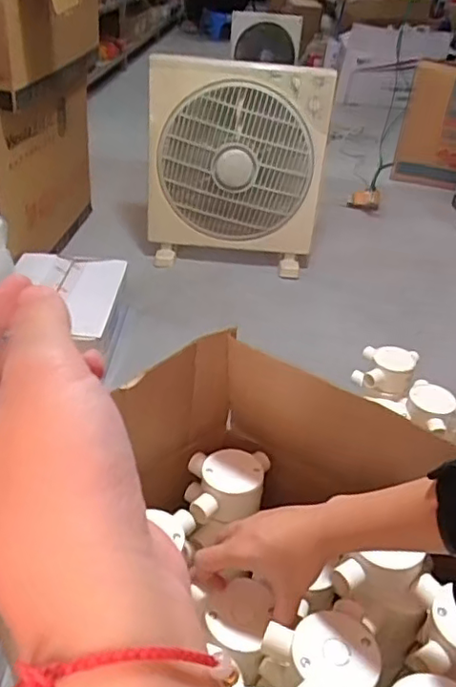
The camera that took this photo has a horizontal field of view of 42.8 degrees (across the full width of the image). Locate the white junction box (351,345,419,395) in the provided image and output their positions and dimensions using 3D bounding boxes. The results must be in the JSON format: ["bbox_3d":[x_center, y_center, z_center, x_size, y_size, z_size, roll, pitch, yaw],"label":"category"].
[{"bbox_3d":[0.250,0.046,0.926,0.092,0.064,0.072,12,34,8],"label":"white junction box"}]

